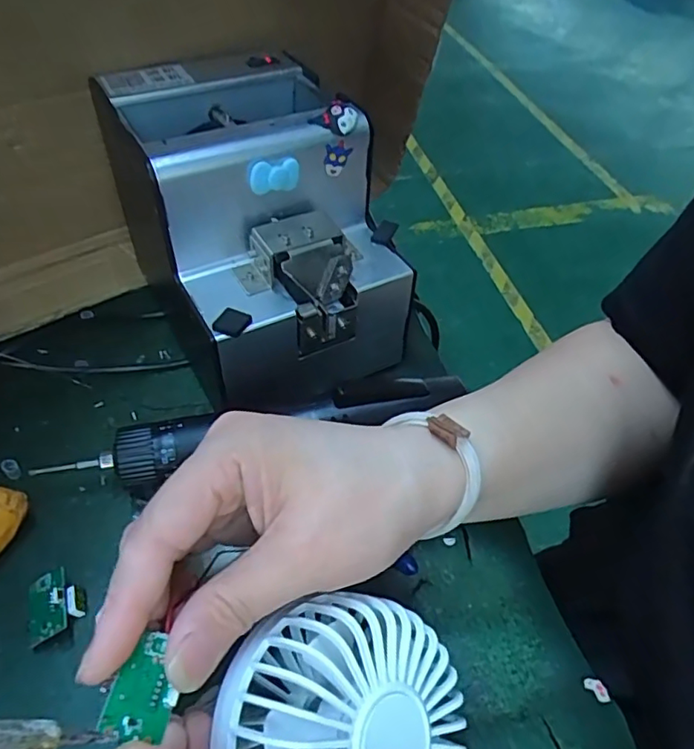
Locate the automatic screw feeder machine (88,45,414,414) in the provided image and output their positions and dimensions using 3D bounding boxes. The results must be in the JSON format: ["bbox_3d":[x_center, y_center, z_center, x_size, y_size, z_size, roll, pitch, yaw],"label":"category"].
[{"bbox_3d":[-0.056,-0.088,0.360,0.131,0.148,0.183,-20,51,-20],"label":"automatic screw feeder machine"}]

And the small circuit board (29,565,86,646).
[{"bbox_3d":[-0.137,0.108,0.269,0.024,0.014,0.031,-15,50,-17],"label":"small circuit board"}]

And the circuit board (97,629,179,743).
[{"bbox_3d":[-0.063,0.097,0.181,0.020,0.004,0.029,23,51,-20],"label":"circuit board"}]

